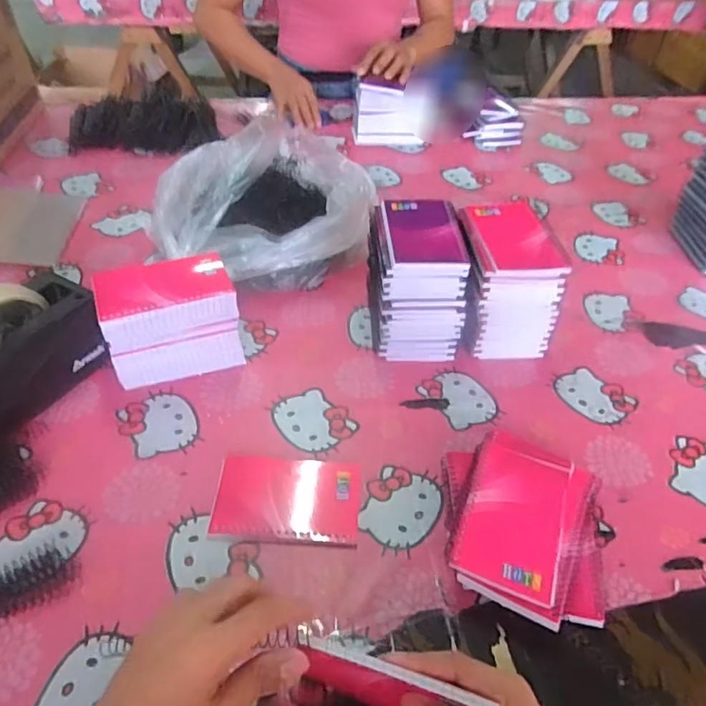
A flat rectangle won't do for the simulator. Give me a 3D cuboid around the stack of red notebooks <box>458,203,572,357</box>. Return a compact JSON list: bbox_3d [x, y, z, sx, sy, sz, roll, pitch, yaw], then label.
[{"bbox_3d":[0.169,-0.080,0.652,0.102,0.135,0.132,-4,44,-8],"label":"stack of red notebooks"}]

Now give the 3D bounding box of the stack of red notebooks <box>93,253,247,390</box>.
[{"bbox_3d":[-0.191,-0.033,0.592,0.127,0.110,0.067,-16,47,-19],"label":"stack of red notebooks"}]

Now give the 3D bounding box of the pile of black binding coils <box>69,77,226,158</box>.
[{"bbox_3d":[-0.370,-0.413,0.990,0.251,0.066,0.142,-8,45,-11],"label":"pile of black binding coils"}]

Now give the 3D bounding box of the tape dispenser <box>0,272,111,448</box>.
[{"bbox_3d":[-0.332,0.014,0.532,0.068,0.115,0.198,24,47,20],"label":"tape dispenser"}]

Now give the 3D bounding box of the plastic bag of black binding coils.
[{"bbox_3d":[-0.121,-0.192,0.743,0.262,0.135,0.230,-13,46,-16],"label":"plastic bag of black binding coils"}]

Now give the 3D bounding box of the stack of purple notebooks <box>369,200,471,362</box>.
[{"bbox_3d":[0.070,-0.082,0.645,0.096,0.132,0.131,-1,44,-4],"label":"stack of purple notebooks"}]

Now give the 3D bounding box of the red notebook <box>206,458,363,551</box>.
[{"bbox_3d":[-0.060,0.133,0.509,0.129,0.008,0.083,3,44,0],"label":"red notebook"}]

